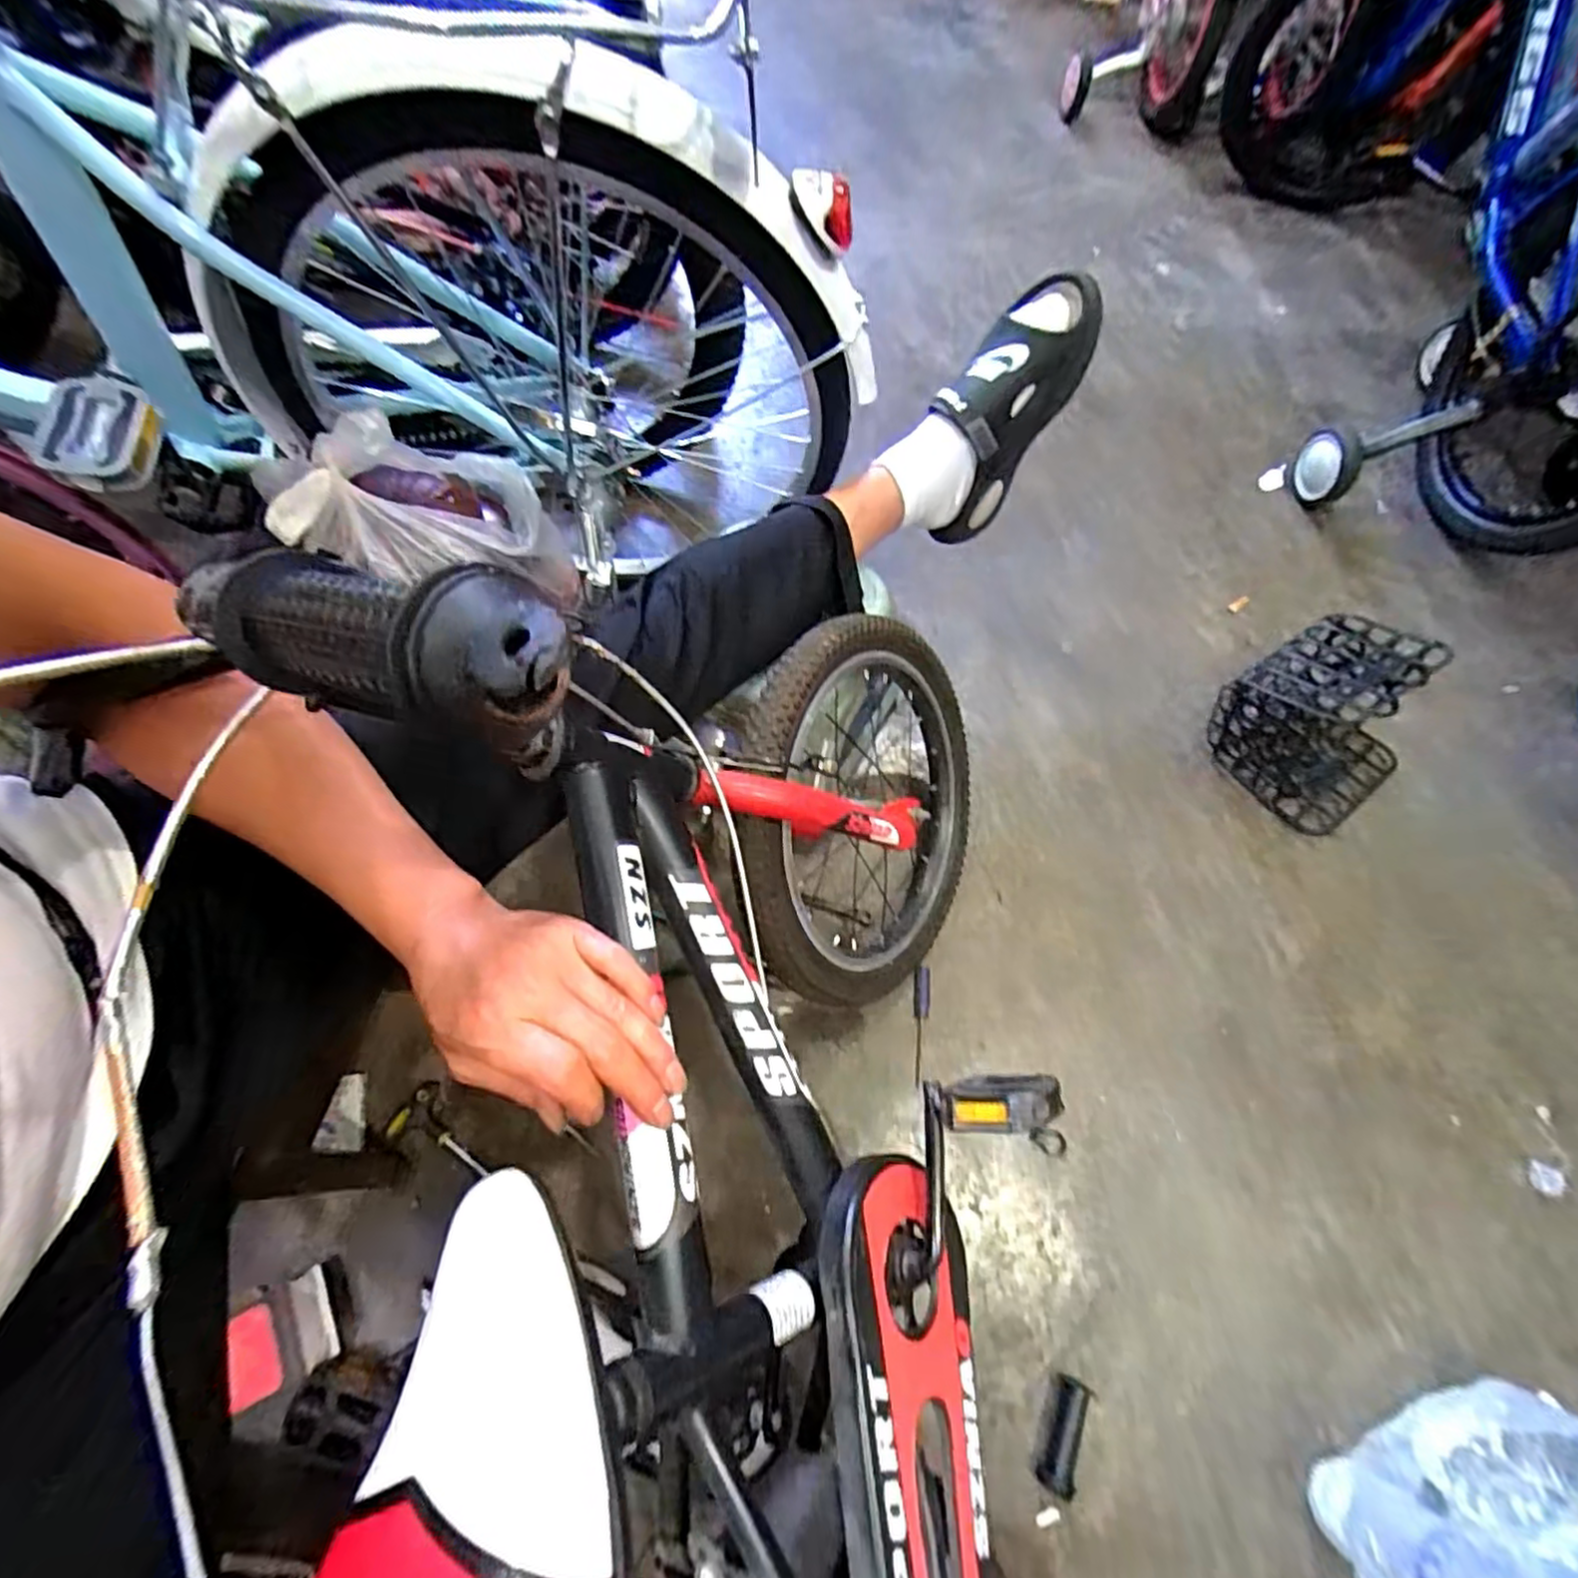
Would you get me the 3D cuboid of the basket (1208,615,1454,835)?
[{"bbox_3d":[0.671,-0.088,0.840,0.185,0.173,0.209,-36,70,-14],"label":"basket"}]

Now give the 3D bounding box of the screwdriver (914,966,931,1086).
[{"bbox_3d":[0.150,0.270,0.777,0.019,0.014,0.127,4,80,3],"label":"screwdriver"}]

